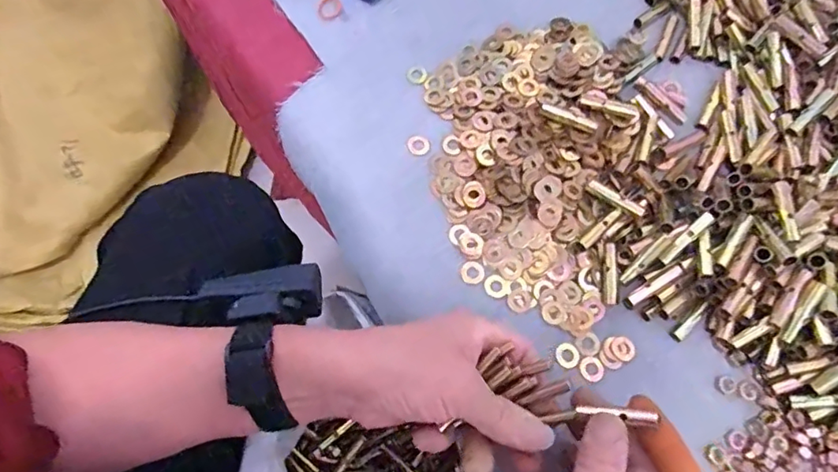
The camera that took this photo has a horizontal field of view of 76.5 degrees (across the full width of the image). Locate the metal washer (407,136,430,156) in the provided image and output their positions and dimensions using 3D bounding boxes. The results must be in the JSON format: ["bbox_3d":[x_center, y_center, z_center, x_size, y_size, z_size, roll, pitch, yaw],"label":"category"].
[{"bbox_3d":[0.000,-0.069,0.406,0.017,0.004,0.015,-4,72,-3],"label":"metal washer"}]

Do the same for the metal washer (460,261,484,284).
[{"bbox_3d":[0.038,0.026,0.376,0.016,0.004,0.016,0,72,-1],"label":"metal washer"}]

